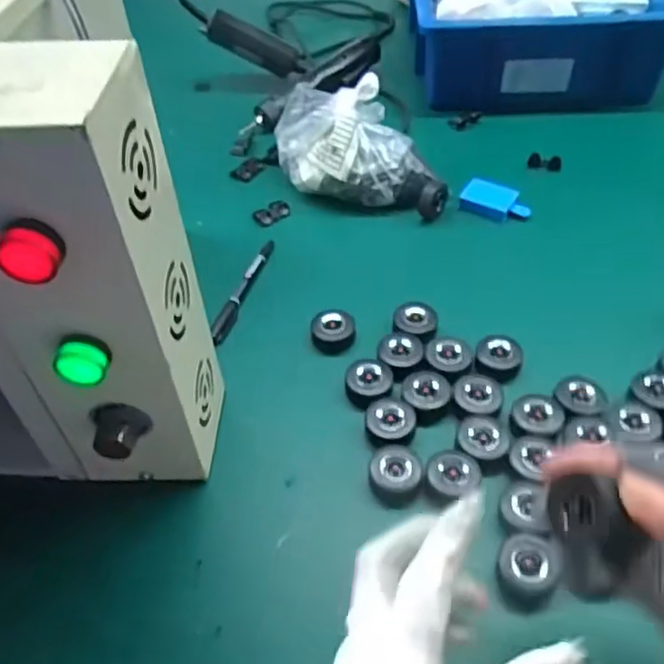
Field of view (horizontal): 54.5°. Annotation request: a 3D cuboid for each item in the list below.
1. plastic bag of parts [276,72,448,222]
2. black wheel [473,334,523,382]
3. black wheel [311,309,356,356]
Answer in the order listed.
[{"bbox_3d":[0.028,-0.193,0.670,0.191,0.092,0.092,11,51,14],"label":"plastic bag of parts"},{"bbox_3d":[0.135,0.021,0.521,0.036,0.019,0.033,-2,49,2],"label":"black wheel"},{"bbox_3d":[0.001,0.000,0.549,0.037,0.021,0.035,-2,49,2],"label":"black wheel"}]

